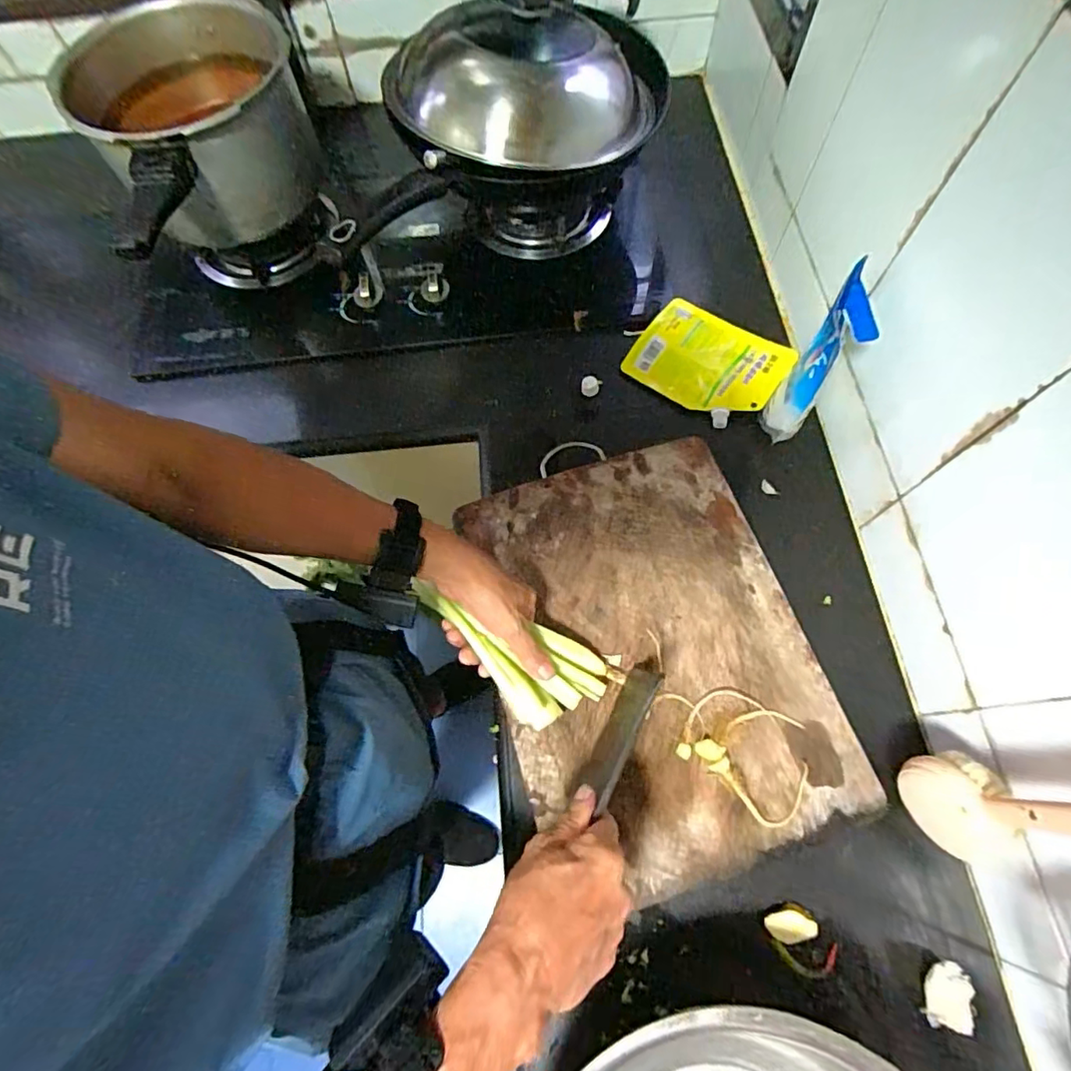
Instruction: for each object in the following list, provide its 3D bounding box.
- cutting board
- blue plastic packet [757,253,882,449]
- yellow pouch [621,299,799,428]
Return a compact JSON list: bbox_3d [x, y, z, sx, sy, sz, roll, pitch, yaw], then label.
[{"bbox_3d":[0.108,0.110,0.559,0.303,0.039,0.411,-18,69,-5],"label":"cutting board"},{"bbox_3d":[0.291,-0.178,0.572,0.045,0.170,0.075,23,71,11],"label":"blue plastic packet"},{"bbox_3d":[0.213,-0.216,0.689,0.175,0.024,0.131,35,74,15],"label":"yellow pouch"}]

